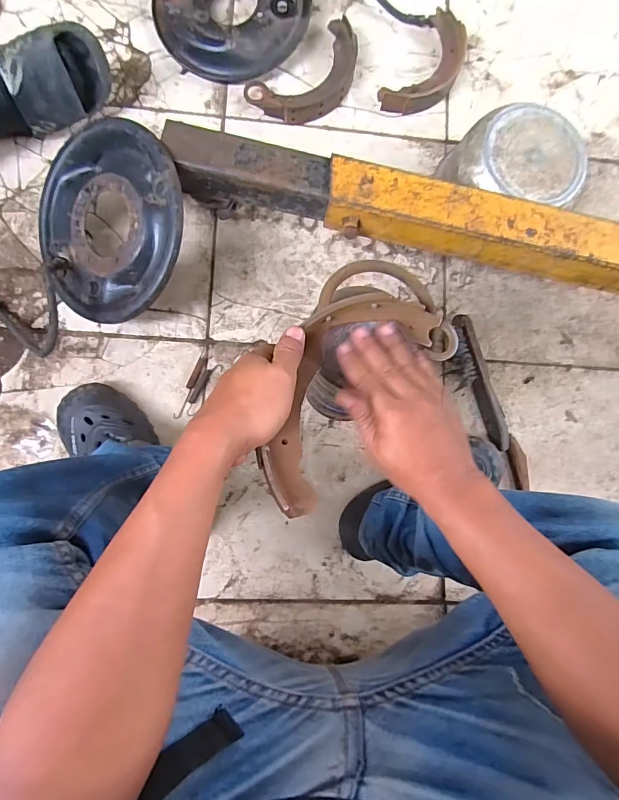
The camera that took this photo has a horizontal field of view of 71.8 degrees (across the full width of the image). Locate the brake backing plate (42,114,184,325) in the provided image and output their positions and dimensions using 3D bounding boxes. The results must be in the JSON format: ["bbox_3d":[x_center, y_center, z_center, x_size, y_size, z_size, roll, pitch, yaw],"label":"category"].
[{"bbox_3d":[-0.283,-0.249,0.612,0.255,0.031,0.259,3,98,23],"label":"brake backing plate"}]

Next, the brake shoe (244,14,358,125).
[{"bbox_3d":[0.005,-0.563,0.752,0.215,0.034,0.116,-39,90,-6],"label":"brake shoe"}]

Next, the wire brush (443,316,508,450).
[{"bbox_3d":[0.283,-0.027,0.731,0.051,0.043,0.232,-18,88,-6],"label":"wire brush"}]

